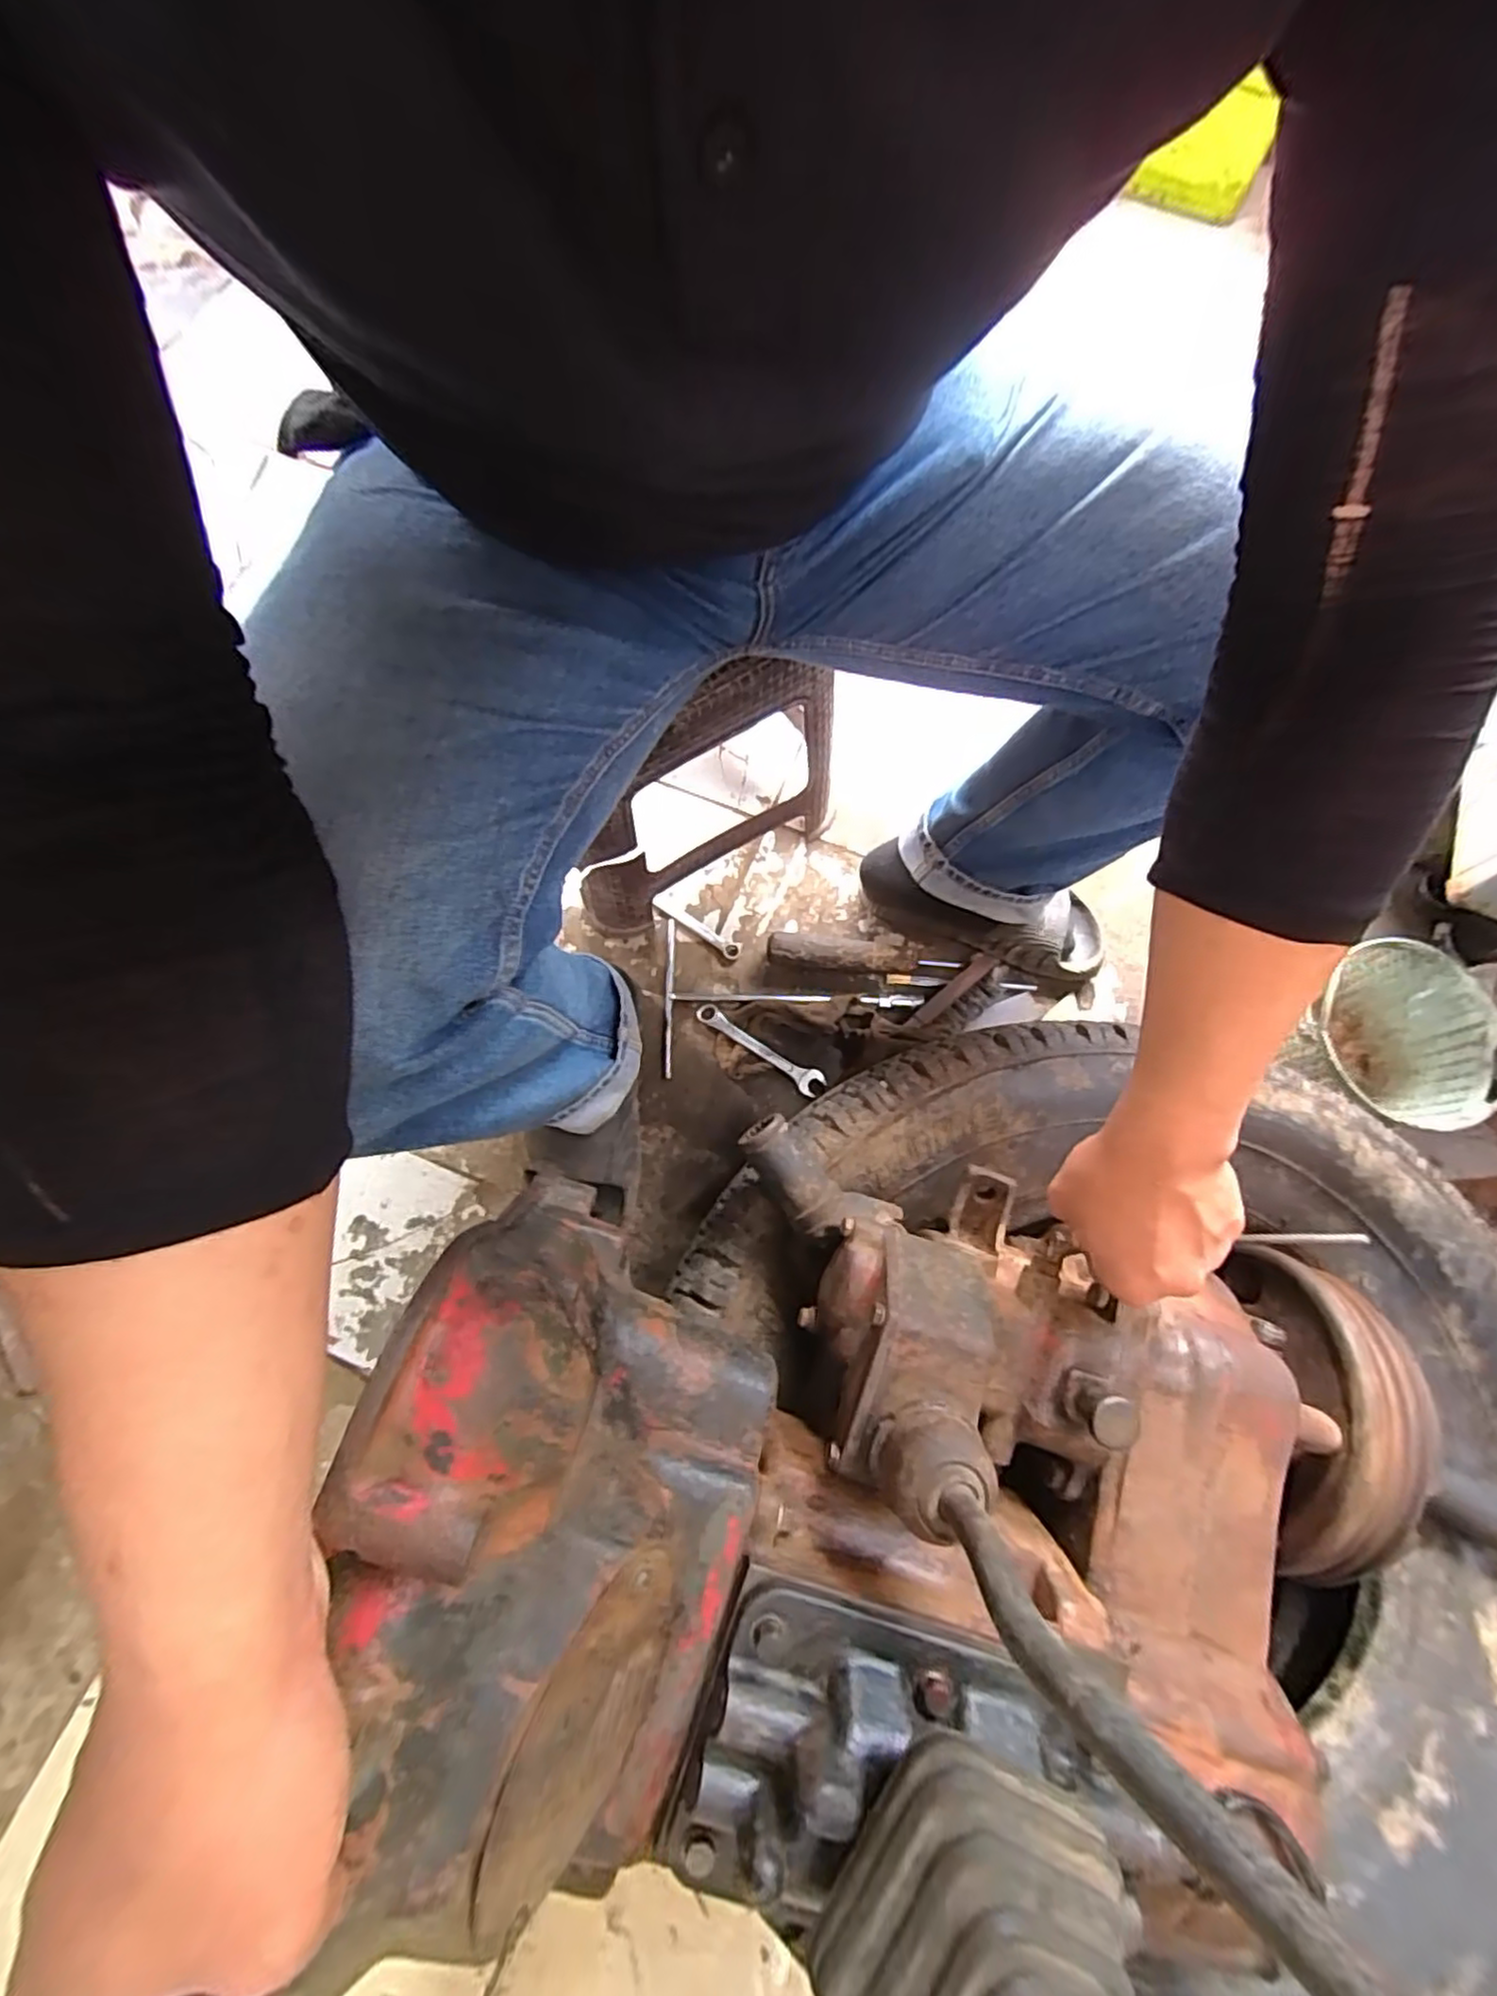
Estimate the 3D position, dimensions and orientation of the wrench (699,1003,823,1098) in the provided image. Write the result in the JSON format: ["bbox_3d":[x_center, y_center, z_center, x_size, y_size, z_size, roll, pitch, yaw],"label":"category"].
[{"bbox_3d":[0.011,0.056,0.779,0.161,0.009,0.030,32,74,8],"label":"wrench"}]

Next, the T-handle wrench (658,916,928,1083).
[{"bbox_3d":[0.049,-0.007,0.793,0.288,0.033,0.182,0,72,-2],"label":"T-handle wrench"}]

